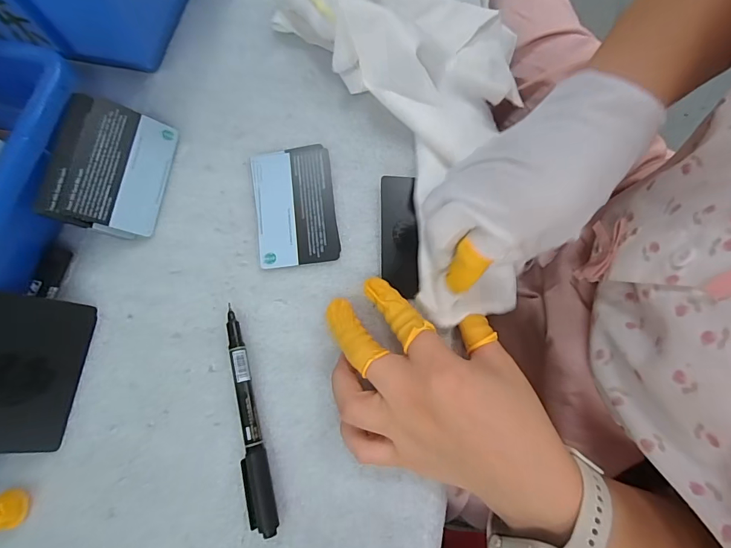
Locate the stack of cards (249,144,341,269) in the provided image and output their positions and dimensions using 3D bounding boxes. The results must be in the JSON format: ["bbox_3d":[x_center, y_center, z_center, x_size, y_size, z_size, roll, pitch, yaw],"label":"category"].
[{"bbox_3d":[-0.050,-0.049,0.278,0.055,0.004,0.087,-8,75,-1],"label":"stack of cards"}]

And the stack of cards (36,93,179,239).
[{"bbox_3d":[-0.170,-0.072,0.267,0.065,0.006,0.088,19,72,-38],"label":"stack of cards"}]

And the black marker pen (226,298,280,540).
[{"bbox_3d":[-0.071,0.084,0.239,0.016,0.012,0.129,-13,75,-2],"label":"black marker pen"}]

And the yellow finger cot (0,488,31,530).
[{"bbox_3d":[-0.206,0.135,0.225,0.018,0.016,0.020,-17,75,-3],"label":"yellow finger cot"}]

